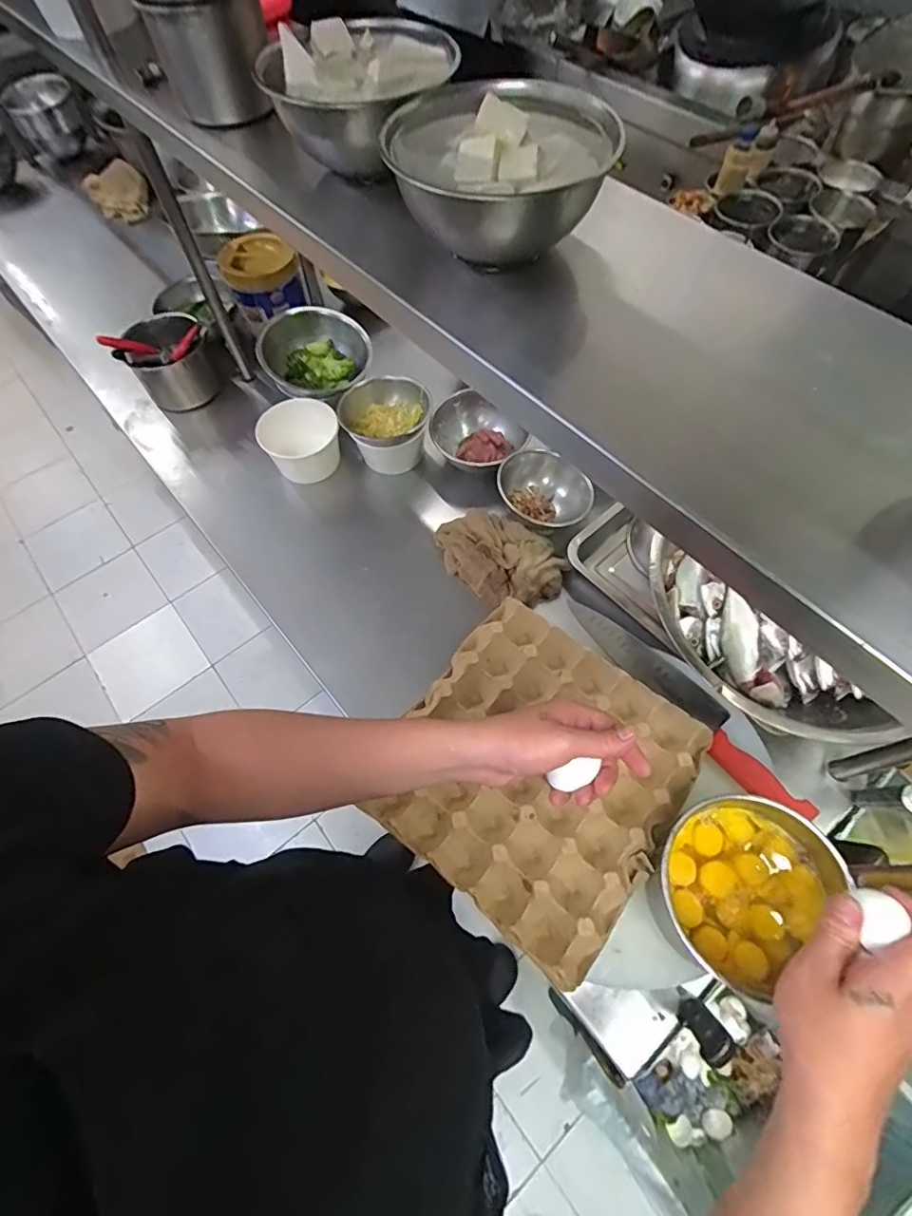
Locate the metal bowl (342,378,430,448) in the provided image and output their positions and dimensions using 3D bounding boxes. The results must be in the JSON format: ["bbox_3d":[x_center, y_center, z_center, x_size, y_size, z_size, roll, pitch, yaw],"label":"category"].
[{"bbox_3d":[-0.121,-0.333,0.914,0.147,0.063,0.141,-11,63,-4],"label":"metal bowl"}]

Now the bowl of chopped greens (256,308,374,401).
[{"bbox_3d":[-0.258,-0.461,0.975,0.182,0.084,0.190,-1,63,1],"label":"bowl of chopped greens"}]

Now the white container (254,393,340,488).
[{"bbox_3d":[-0.275,-0.298,0.936,0.127,0.085,0.139,-31,66,-13],"label":"white container"}]

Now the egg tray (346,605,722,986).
[{"bbox_3d":[0.085,0.171,0.570,0.285,0.049,0.284,34,69,17],"label":"egg tray"}]

